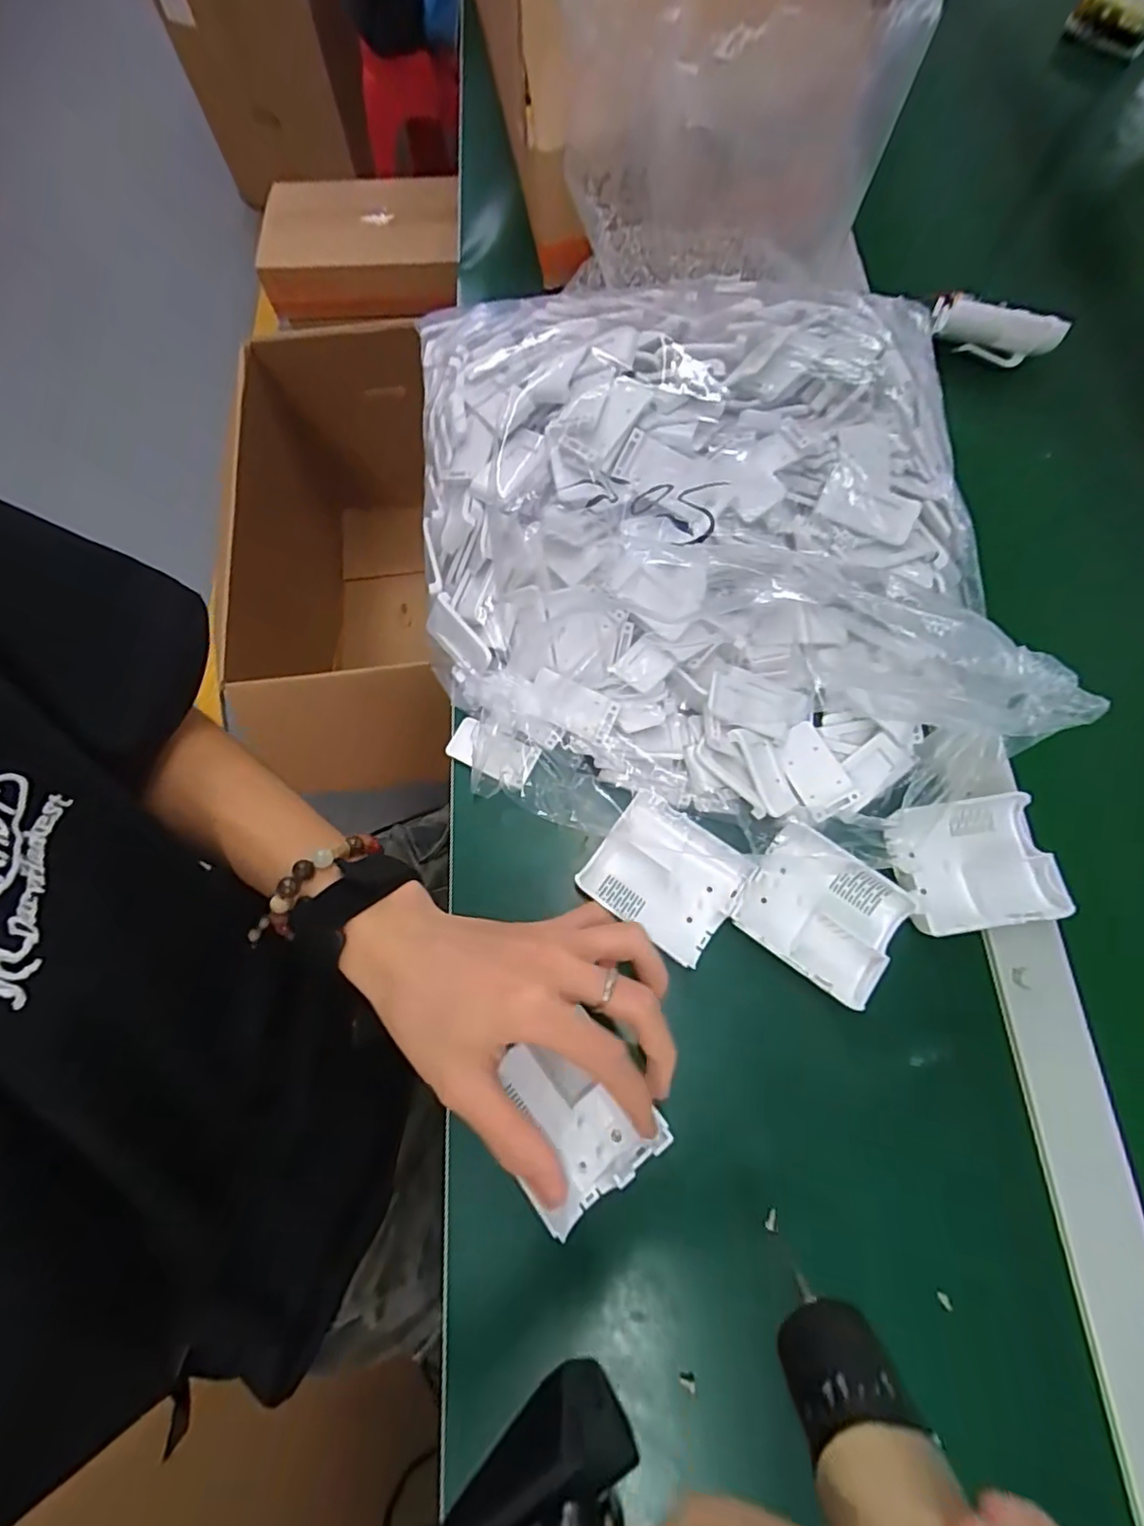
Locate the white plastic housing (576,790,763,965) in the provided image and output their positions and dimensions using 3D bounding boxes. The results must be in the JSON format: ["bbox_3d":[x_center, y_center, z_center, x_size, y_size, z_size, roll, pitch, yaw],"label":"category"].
[{"bbox_3d":[0.052,0.063,0.330,0.077,0.021,0.067,34,76,11],"label":"white plastic housing"}]

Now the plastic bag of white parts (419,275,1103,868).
[{"bbox_3d":[0.070,-0.141,0.355,0.325,0.085,0.352,-1,72,1],"label":"plastic bag of white parts"}]

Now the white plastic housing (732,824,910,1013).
[{"bbox_3d":[0.135,0.082,0.323,0.077,0.022,0.067,33,75,11],"label":"white plastic housing"}]

